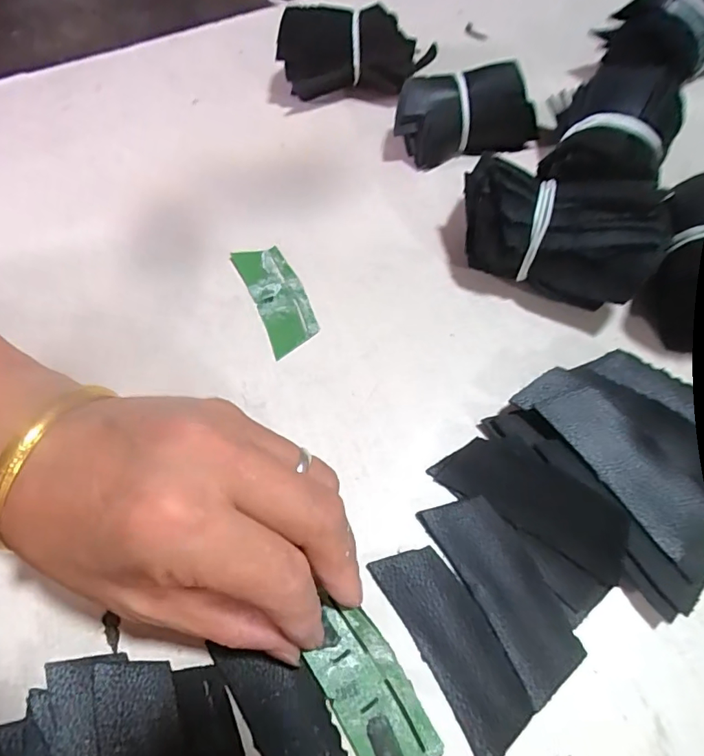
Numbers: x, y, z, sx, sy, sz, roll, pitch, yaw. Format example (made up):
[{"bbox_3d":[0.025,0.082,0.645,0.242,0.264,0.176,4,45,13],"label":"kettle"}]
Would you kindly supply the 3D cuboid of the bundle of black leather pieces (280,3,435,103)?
[{"bbox_3d":[0.002,-0.215,0.334,0.095,0.051,0.028,-1,61,4],"label":"bundle of black leather pieces"}]

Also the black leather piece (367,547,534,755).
[{"bbox_3d":[0.038,0.097,0.186,0.028,0.004,0.072,-28,62,-11],"label":"black leather piece"}]

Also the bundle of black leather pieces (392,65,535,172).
[{"bbox_3d":[0.068,-0.157,0.302,0.081,0.042,0.032,-4,60,2],"label":"bundle of black leather pieces"}]

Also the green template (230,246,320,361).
[{"bbox_3d":[-0.041,-0.046,0.272,0.028,0.004,0.073,-23,61,-9],"label":"green template"}]

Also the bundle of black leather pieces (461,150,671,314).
[{"bbox_3d":[0.096,-0.068,0.244,0.094,0.052,0.048,23,65,16],"label":"bundle of black leather pieces"}]

